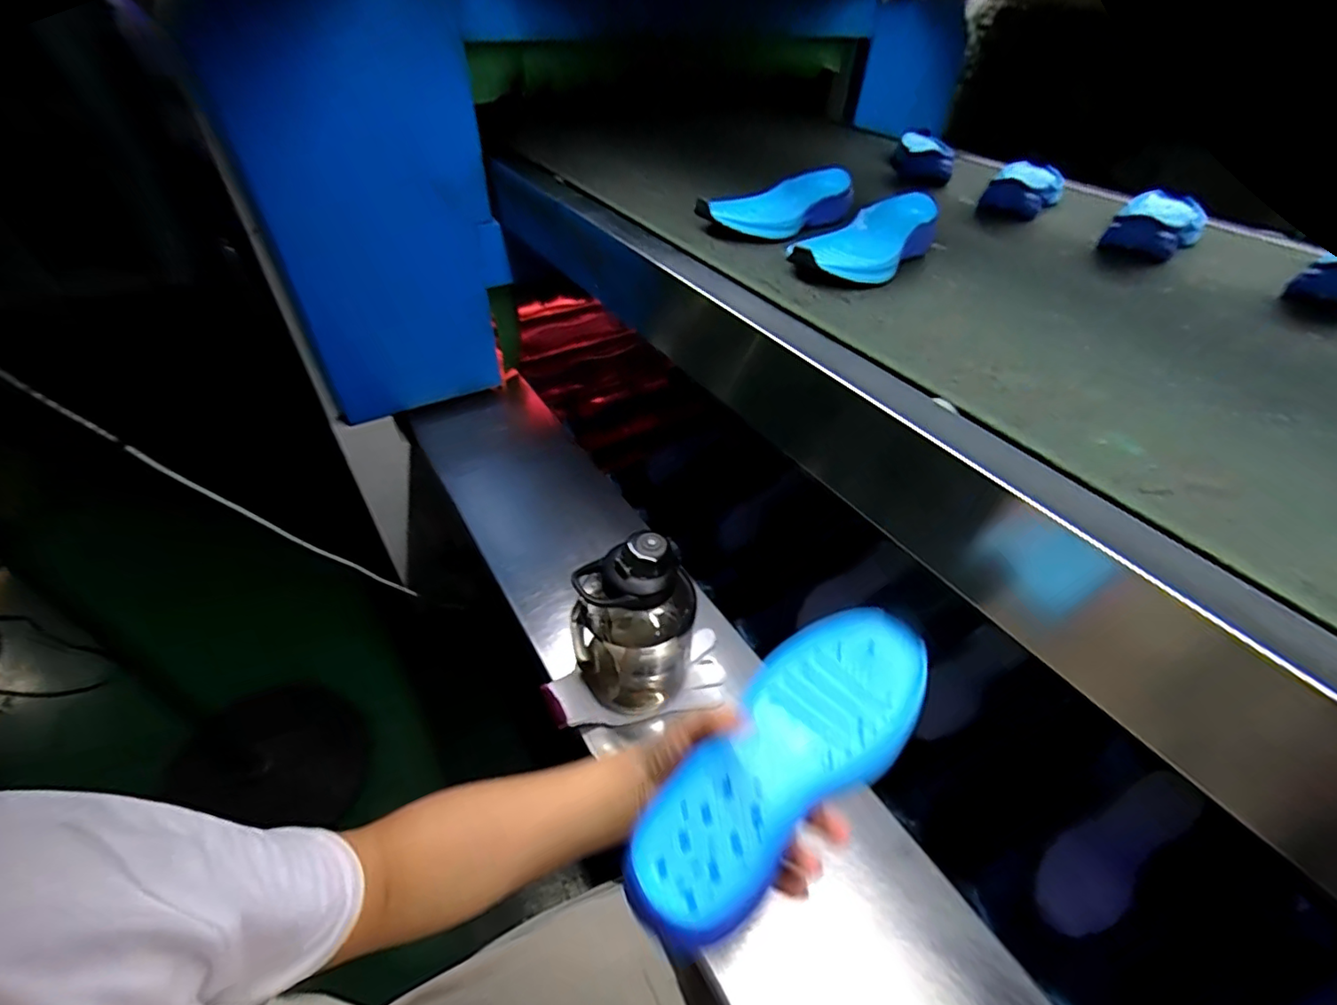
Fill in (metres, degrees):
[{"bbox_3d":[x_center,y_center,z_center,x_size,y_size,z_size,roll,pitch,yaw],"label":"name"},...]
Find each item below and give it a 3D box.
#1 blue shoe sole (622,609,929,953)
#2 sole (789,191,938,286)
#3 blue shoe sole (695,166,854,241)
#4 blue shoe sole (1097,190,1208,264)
[{"bbox_3d":[0.072,0.153,0.347,0.227,0.022,0.085,-37,56,-25],"label":"blue shoe sole"},{"bbox_3d":[0.217,-0.282,0.609,0.083,0.045,0.229,29,49,25],"label":"sole"},{"bbox_3d":[0.131,-0.359,0.681,0.222,0.041,0.077,-30,53,-31],"label":"blue shoe sole"},{"bbox_3d":[0.612,-0.345,0.709,0.088,0.045,0.231,34,51,28],"label":"blue shoe sole"}]

